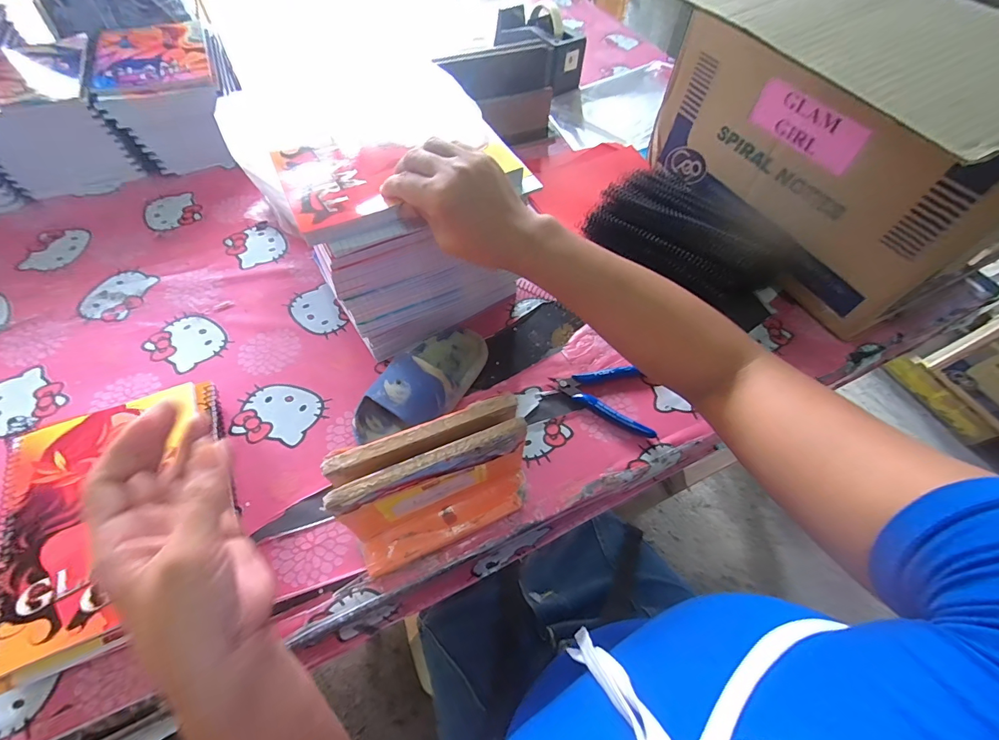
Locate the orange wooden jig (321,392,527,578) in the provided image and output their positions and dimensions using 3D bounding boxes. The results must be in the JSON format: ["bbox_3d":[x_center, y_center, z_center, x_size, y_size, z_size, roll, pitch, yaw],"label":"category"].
[{"bbox_3d":[-0.050,0.098,0.357,0.155,0.115,0.071,-19,61,-13],"label":"orange wooden jig"}]

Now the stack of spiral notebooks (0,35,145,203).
[{"bbox_3d":[-0.652,-0.370,0.621,0.177,0.118,0.192,-26,63,-17],"label":"stack of spiral notebooks"}]

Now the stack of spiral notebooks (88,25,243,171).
[{"bbox_3d":[-0.505,-0.425,0.661,0.166,0.117,0.209,-19,61,-13],"label":"stack of spiral notebooks"}]

